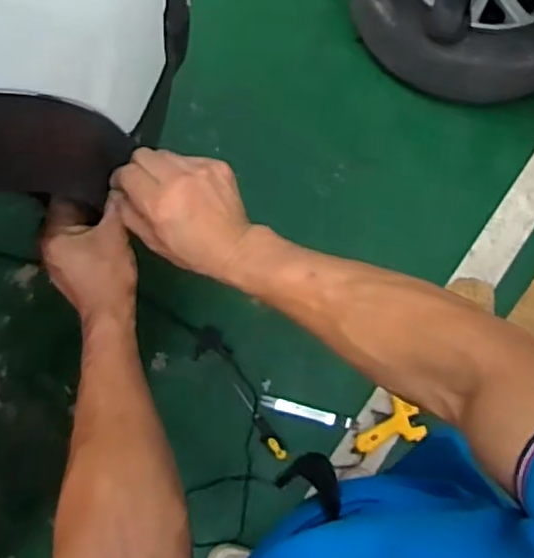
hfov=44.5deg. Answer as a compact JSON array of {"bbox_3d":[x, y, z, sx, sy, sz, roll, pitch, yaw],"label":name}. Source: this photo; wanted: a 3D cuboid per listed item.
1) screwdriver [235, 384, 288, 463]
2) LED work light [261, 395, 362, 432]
[{"bbox_3d":[-0.019,0.344,1.563,0.037,0.023,0.208,-35,76,-11],"label":"screwdriver"},{"bbox_3d":[0.102,0.324,1.573,0.239,0.026,0.032,14,73,4],"label":"LED work light"}]

